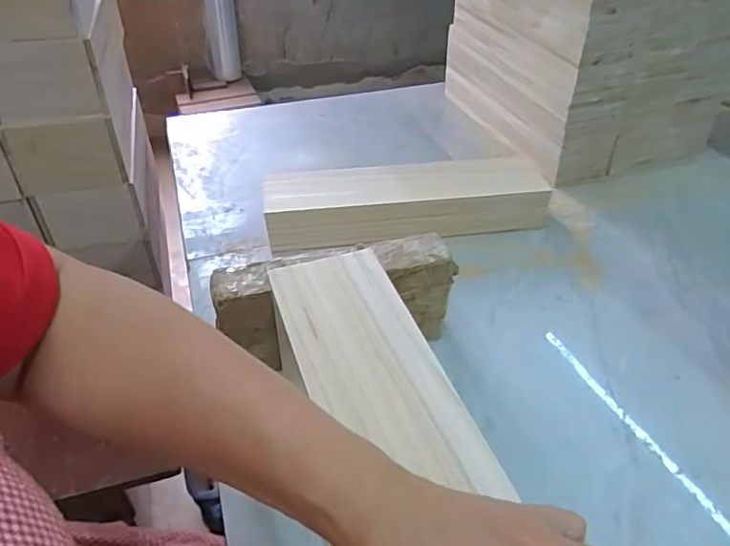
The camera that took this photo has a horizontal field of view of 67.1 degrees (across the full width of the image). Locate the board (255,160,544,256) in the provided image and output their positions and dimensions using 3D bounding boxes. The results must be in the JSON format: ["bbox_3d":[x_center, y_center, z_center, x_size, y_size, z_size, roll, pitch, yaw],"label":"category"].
[{"bbox_3d":[0.047,-0.090,0.682,0.338,0.065,0.106,-6,40,-7],"label":"board"}]

